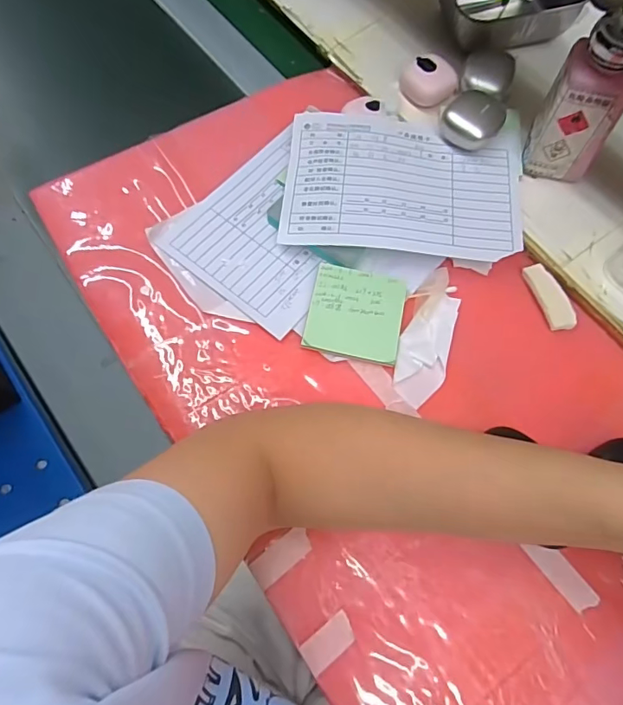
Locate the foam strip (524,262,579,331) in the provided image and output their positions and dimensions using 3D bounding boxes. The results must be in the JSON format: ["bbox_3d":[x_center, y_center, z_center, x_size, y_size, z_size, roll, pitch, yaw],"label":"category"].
[{"bbox_3d":[0.205,-0.049,0.416,0.023,0.005,0.063,-13,69,-7],"label":"foam strip"}]

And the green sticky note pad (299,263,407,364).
[{"bbox_3d":[0.037,-0.033,0.401,0.076,0.012,0.076,11,69,3],"label":"green sticky note pad"}]

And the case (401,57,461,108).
[{"bbox_3d":[0.115,-0.265,0.474,0.052,0.021,0.048,-1,68,-2],"label":"case"}]

